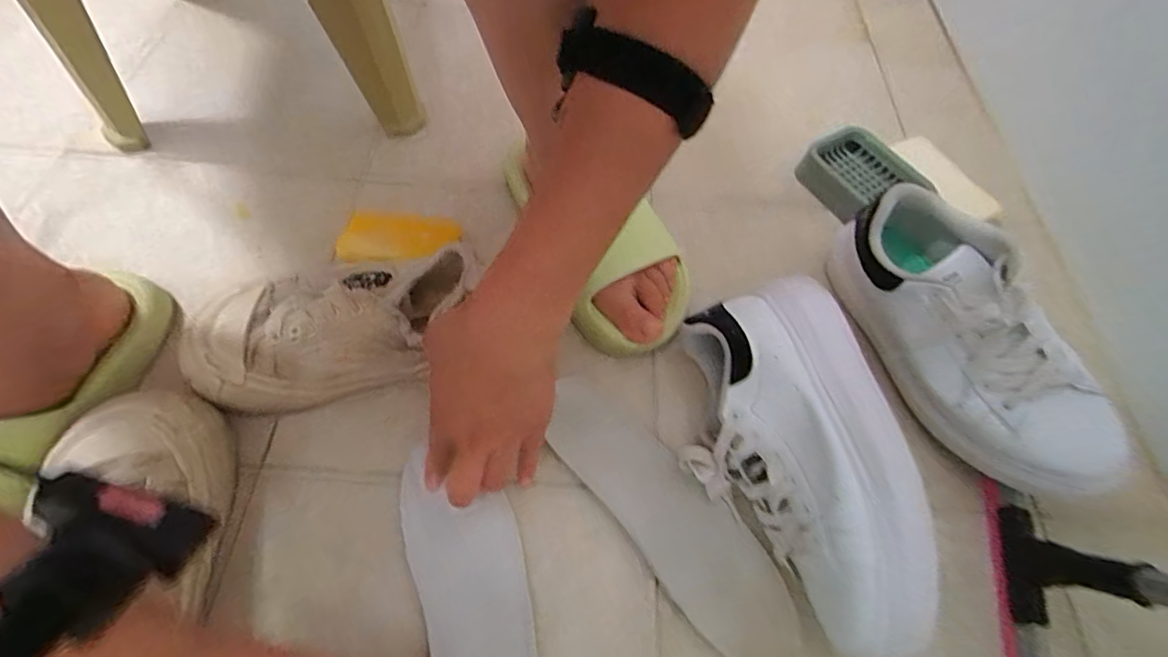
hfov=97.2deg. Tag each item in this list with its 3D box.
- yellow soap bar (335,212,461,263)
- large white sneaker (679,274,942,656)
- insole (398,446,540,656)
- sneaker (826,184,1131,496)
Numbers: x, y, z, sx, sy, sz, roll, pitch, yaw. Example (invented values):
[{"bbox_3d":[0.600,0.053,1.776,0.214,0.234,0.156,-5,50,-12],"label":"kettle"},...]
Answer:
[{"bbox_3d":[-0.174,-0.085,0.487,0.106,0.012,0.061,1,61,-3],"label":"yellow soap bar"},{"bbox_3d":[0.139,0.082,0.361,0.114,0.096,0.253,-2,62,-4],"label":"large white sneaker"},{"bbox_3d":[-0.070,0.185,0.348,0.076,0.010,0.216,-22,63,-14],"label":"insole"},{"bbox_3d":[0.295,0.006,0.406,0.086,0.105,0.253,-19,64,-13],"label":"sneaker"}]

